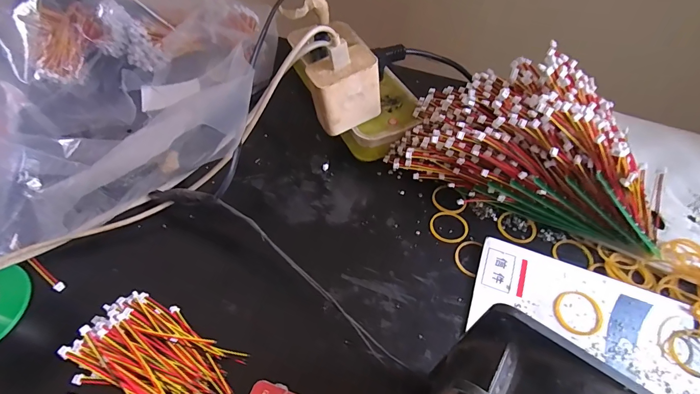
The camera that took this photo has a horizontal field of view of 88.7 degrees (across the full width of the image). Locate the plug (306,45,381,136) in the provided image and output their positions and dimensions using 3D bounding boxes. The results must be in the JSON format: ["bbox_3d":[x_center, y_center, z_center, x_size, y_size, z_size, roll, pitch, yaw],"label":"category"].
[{"bbox_3d":[-0.005,-0.088,0.300,0.058,0.058,0.031,-14,57,-12],"label":"plug"}]

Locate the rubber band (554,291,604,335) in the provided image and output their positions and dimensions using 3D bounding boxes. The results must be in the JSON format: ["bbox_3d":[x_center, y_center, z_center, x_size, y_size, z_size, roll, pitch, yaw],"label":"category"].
[{"bbox_3d":[0.161,0.082,0.253,0.032,0.004,0.030,1,56,-2],"label":"rubber band"}]

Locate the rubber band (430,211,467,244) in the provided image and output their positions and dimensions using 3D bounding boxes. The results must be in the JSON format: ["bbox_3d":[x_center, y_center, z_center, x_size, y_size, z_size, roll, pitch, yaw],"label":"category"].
[{"bbox_3d":[0.082,0.024,0.296,0.030,0.004,0.030,7,56,2],"label":"rubber band"}]

